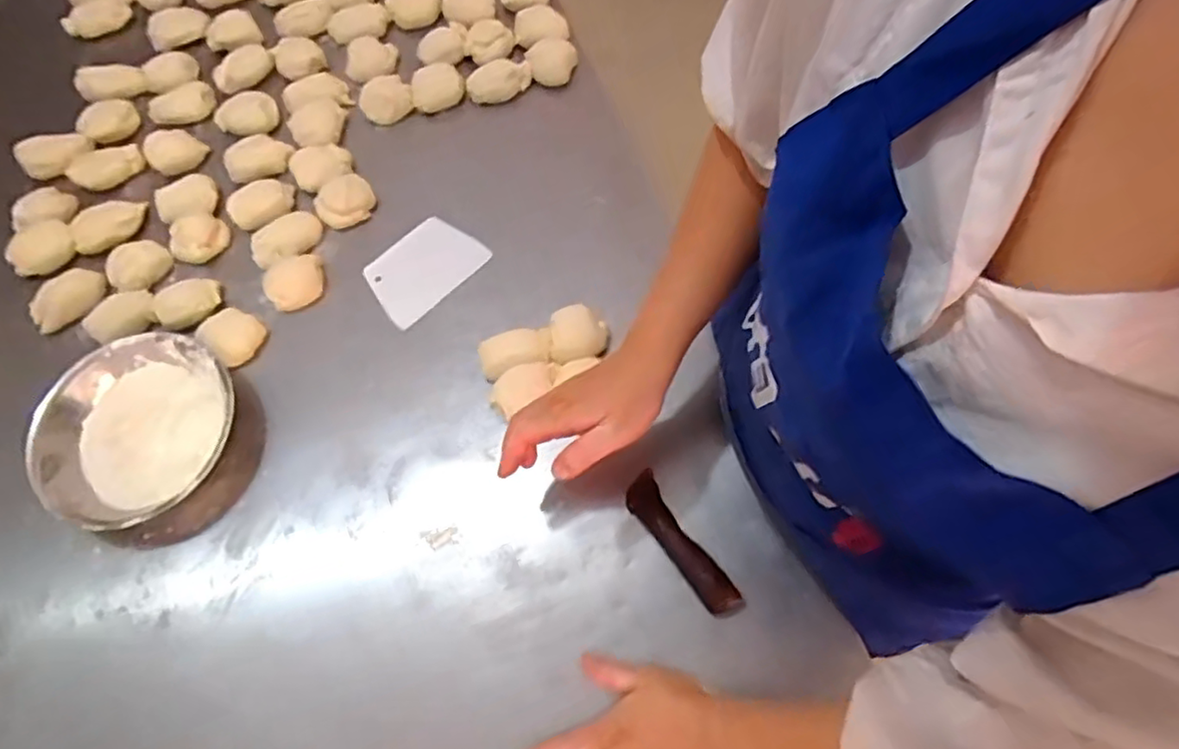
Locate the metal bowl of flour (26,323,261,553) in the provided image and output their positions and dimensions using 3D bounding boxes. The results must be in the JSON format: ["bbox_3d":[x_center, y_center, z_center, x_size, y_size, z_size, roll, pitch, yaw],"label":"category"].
[{"bbox_3d":[-0.425,0.060,0.635,0.181,0.056,0.188,-2,66,4],"label":"metal bowl of flour"}]

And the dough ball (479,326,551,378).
[{"bbox_3d":[-0.076,-0.021,0.681,0.073,0.034,0.043,-17,66,-3],"label":"dough ball"}]

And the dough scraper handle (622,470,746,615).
[{"bbox_3d":[0.083,0.155,0.597,0.033,0.023,0.143,-33,73,-12],"label":"dough scraper handle"}]

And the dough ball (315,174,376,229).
[{"bbox_3d":[-0.284,-0.203,0.758,0.064,0.028,0.049,-20,71,-8],"label":"dough ball"}]

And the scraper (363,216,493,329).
[{"bbox_3d":[-0.188,-0.122,0.736,0.126,0.006,0.087,-43,81,-13],"label":"scraper"}]

